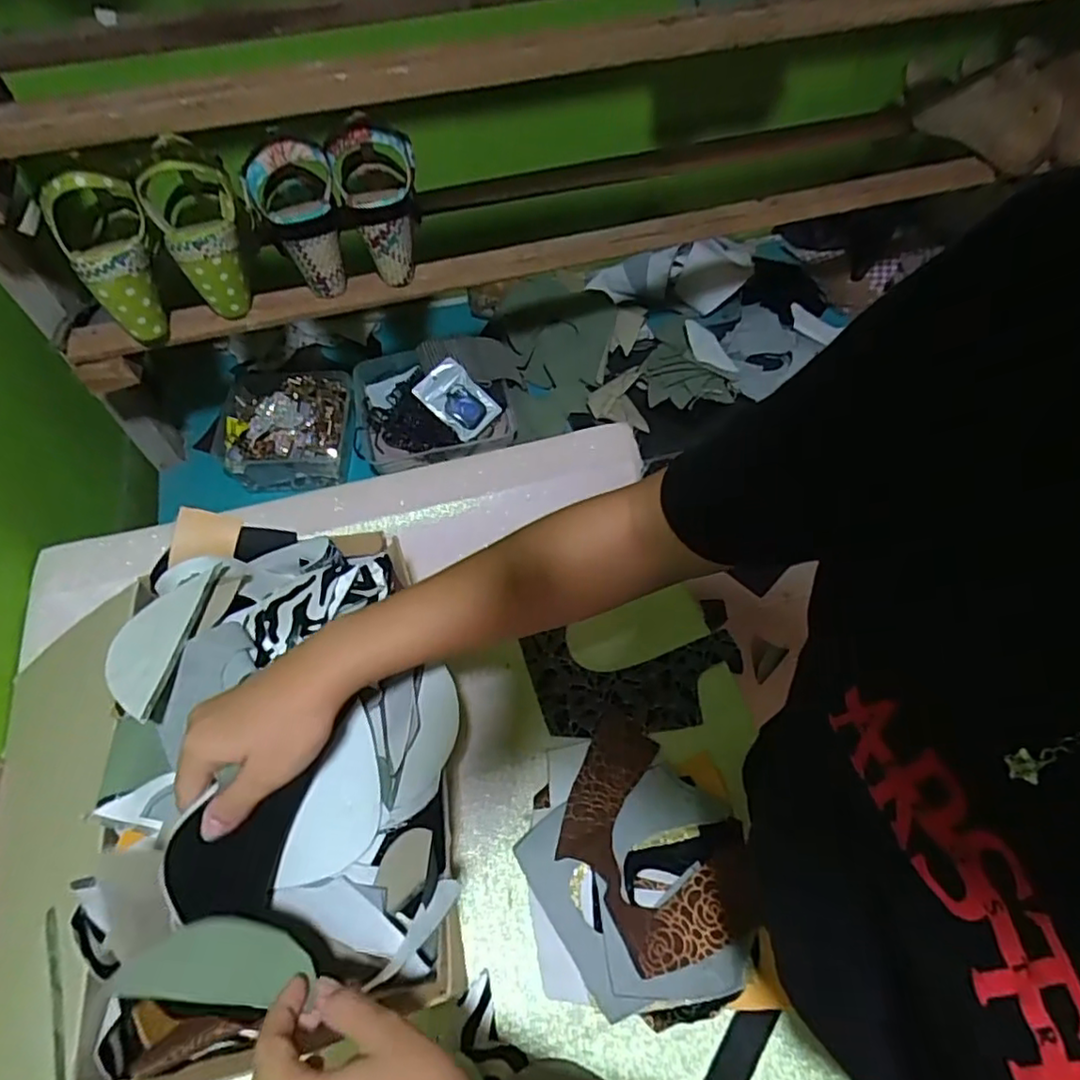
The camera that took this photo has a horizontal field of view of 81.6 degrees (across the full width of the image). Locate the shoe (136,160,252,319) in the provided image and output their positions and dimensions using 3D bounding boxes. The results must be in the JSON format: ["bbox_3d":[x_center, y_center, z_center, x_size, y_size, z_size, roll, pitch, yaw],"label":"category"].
[{"bbox_3d":[-0.316,-0.285,0.599,0.082,0.130,0.062,-26,59,-15],"label":"shoe"}]

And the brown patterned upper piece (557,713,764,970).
[{"bbox_3d":[0.077,0.220,0.474,0.119,0.035,0.170,-33,61,-19],"label":"brown patterned upper piece"}]

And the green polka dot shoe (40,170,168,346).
[{"bbox_3d":[-0.390,-0.259,0.581,0.075,0.146,0.070,-28,60,-16],"label":"green polka dot shoe"}]

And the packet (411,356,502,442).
[{"bbox_3d":[-0.108,-0.183,0.818,0.102,0.019,0.066,44,88,-8],"label":"packet"}]

